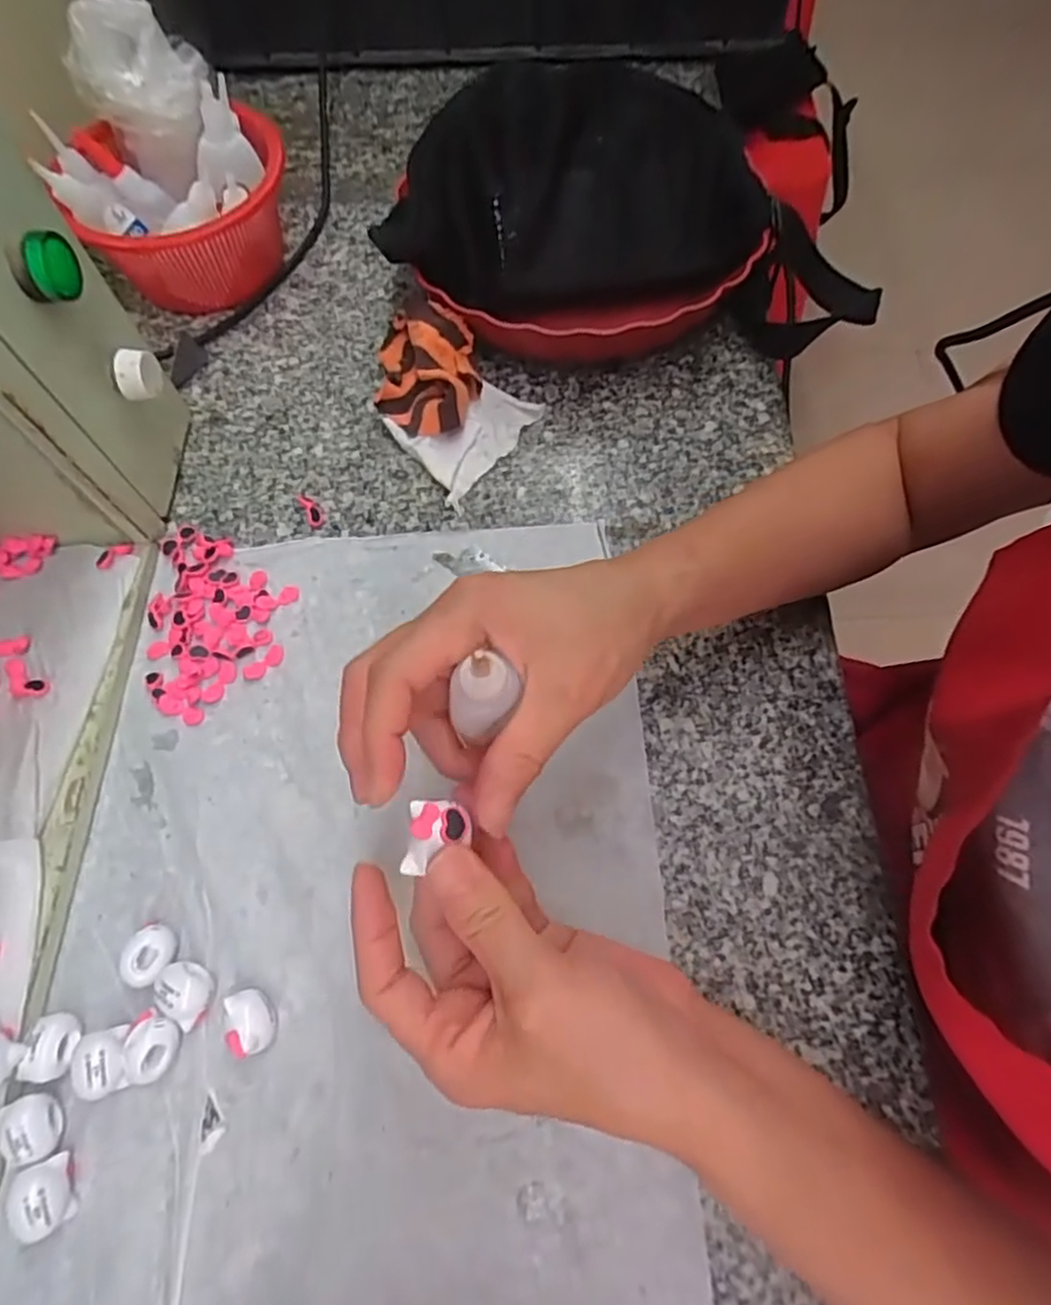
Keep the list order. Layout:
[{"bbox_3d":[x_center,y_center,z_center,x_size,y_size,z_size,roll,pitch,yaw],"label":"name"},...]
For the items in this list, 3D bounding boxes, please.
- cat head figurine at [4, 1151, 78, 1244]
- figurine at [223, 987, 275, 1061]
[{"bbox_3d":[-0.197,0.222,0.280,0.021,0.020,0.025,-18,67,-7],"label":"cat head figurine"},{"bbox_3d":[-0.120,0.162,0.303,0.018,0.019,0.025,-16,67,-6],"label":"figurine"}]

